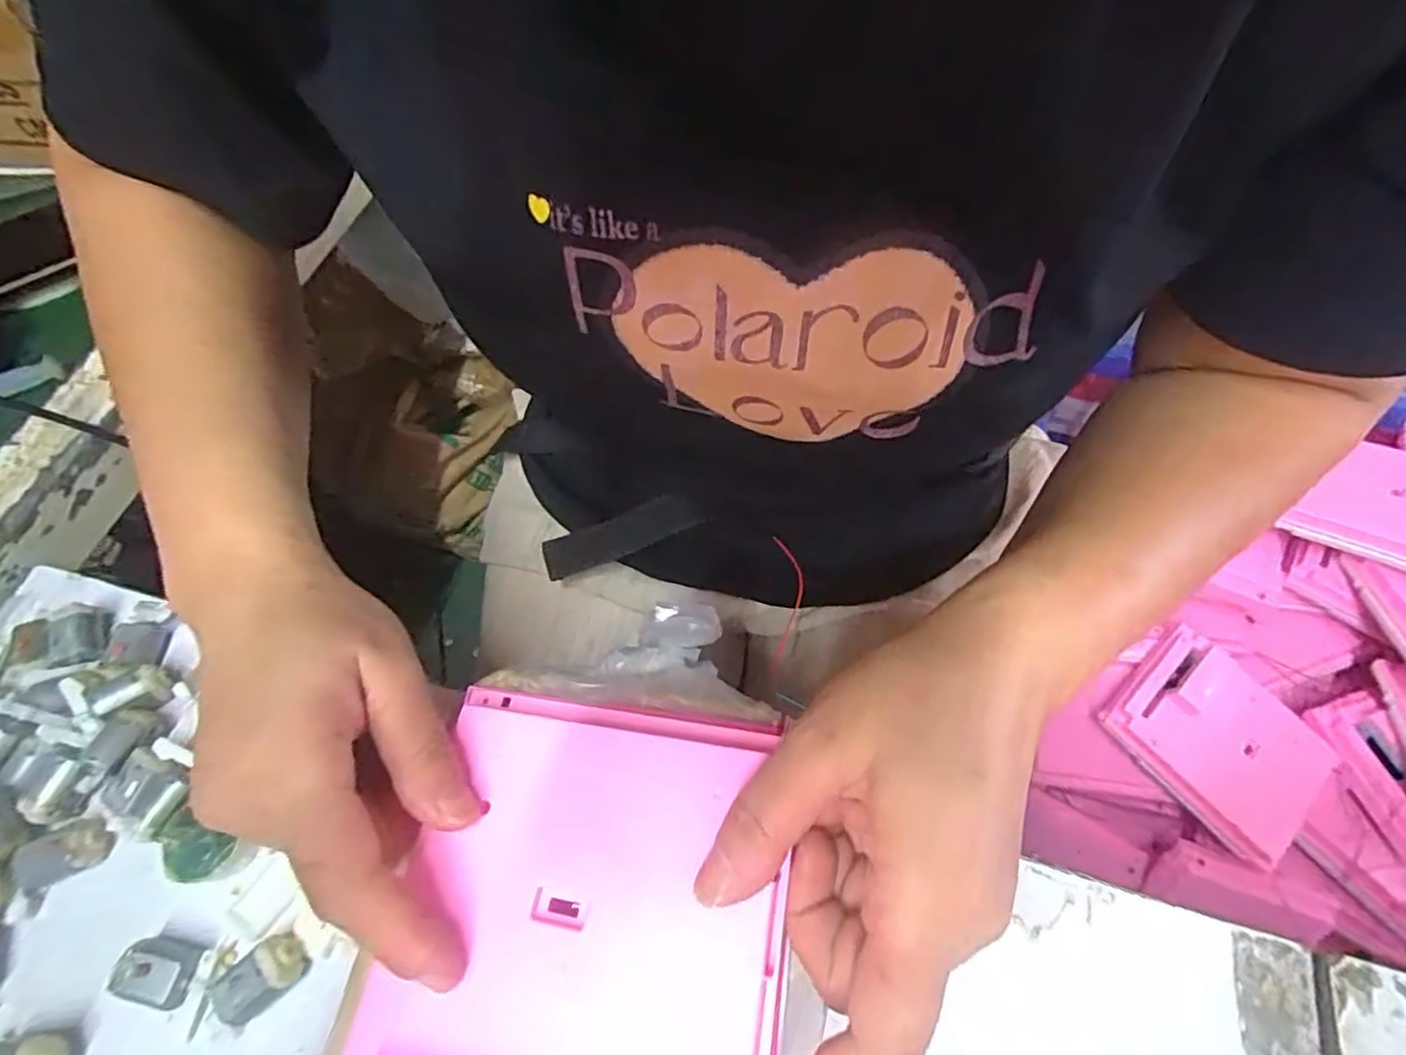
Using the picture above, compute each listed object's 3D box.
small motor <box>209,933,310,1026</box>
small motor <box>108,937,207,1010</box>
[{"bbox_3d":[-0.166,0.170,0.252,0.030,0.014,0.019,-34,65,-15],"label":"small motor"},{"bbox_3d":[-0.207,0.170,0.254,0.028,0.013,0.021,6,62,6],"label":"small motor"}]

